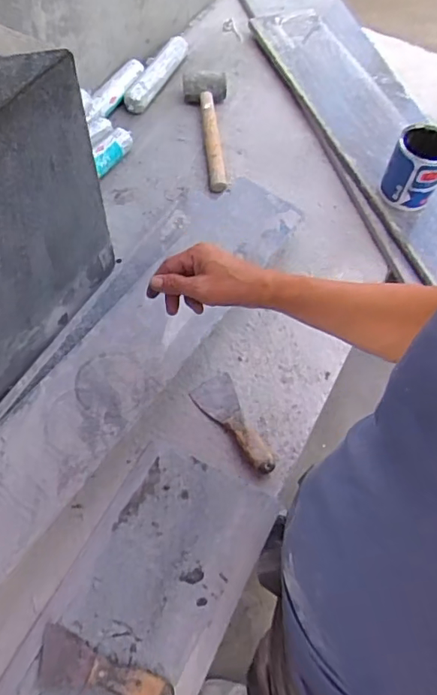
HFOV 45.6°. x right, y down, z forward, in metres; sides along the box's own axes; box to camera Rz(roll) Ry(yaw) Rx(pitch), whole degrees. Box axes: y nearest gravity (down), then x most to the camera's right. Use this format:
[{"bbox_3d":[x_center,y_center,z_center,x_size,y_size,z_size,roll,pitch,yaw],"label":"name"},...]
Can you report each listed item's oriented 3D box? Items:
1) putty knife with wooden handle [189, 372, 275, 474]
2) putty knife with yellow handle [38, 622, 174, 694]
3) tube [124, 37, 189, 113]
[{"bbox_3d":[0.035,0.117,0.838,0.067,0.021,0.181,-36,68,-21],"label":"putty knife with wooden handle"},{"bbox_3d":[-0.137,0.391,0.621,0.169,0.022,0.058,16,61,6],"label":"putty knife with yellow handle"},{"bbox_3d":[-0.137,-0.647,1.206,0.054,0.040,0.291,22,61,9],"label":"tube"}]

